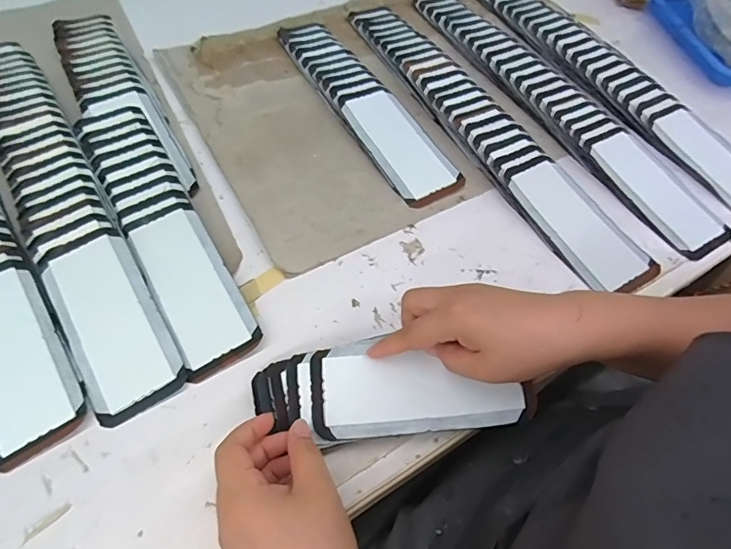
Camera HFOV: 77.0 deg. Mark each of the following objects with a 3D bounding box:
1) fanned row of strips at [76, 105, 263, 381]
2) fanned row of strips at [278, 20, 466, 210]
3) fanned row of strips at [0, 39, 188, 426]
[{"bbox_3d":[-0.193,-0.051,0.431,0.064,0.012,0.315,-27,66,-18],"label":"fanned row of strips"},{"bbox_3d":[-0.004,-0.204,0.532,0.071,0.013,0.320,-26,65,-18],"label":"fanned row of strips"},{"bbox_3d":[-0.302,-0.090,0.441,0.072,0.015,0.497,-29,66,-19],"label":"fanned row of strips"}]

